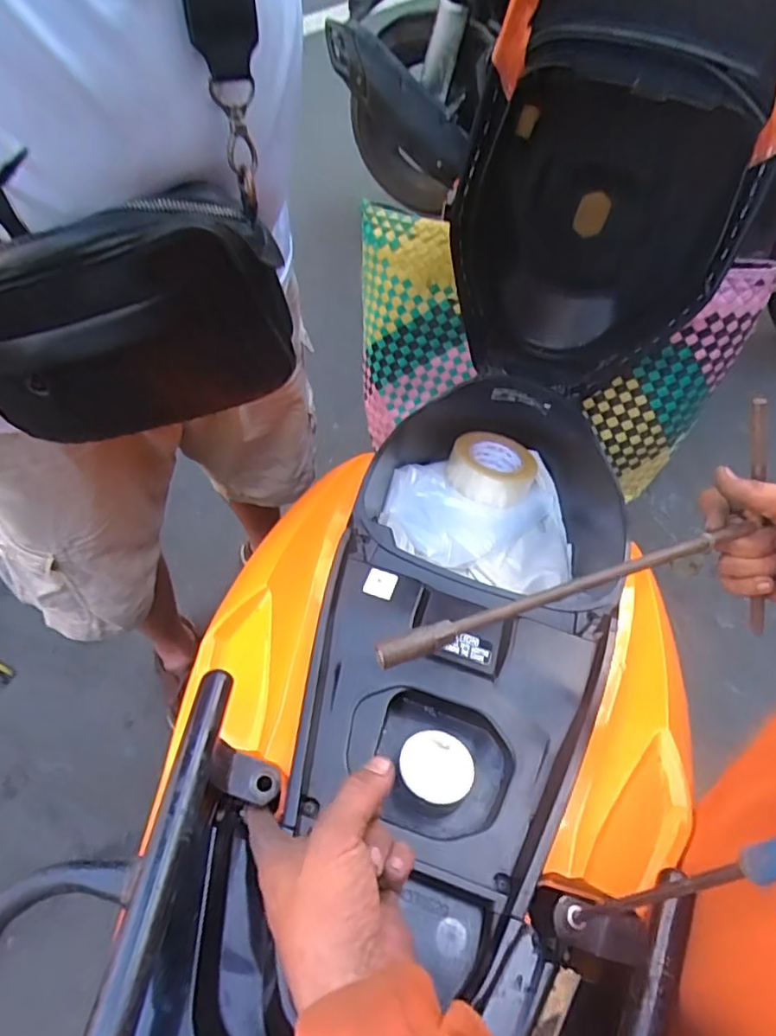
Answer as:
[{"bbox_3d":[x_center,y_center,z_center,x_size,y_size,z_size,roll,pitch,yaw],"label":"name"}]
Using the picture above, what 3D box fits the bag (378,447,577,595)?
[{"bbox_3d":[0.133,-0.007,0.845,0.263,0.090,0.309,24,38,2],"label":"bag"}]

